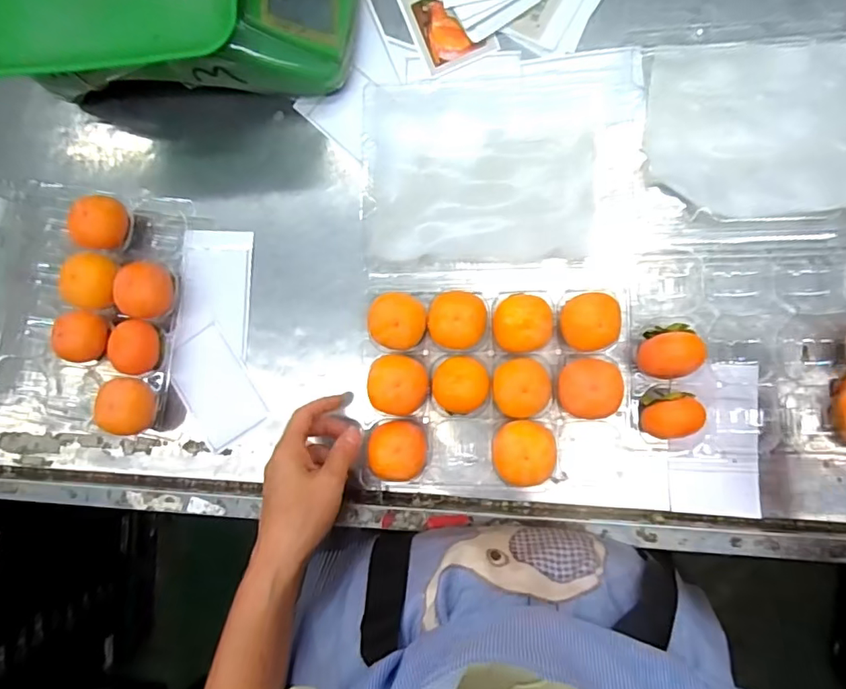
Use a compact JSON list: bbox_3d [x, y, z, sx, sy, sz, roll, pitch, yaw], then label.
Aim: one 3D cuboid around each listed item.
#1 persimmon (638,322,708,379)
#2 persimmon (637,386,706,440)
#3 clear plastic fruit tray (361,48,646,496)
[{"bbox_3d":[0.198,0.006,0.417,0.047,0.042,0.042,-5,87,7],"label":"persimmon"},{"bbox_3d":[0.198,0.055,0.416,0.044,0.040,0.038,2,88,8],"label":"persimmon"},{"bbox_3d":[0.064,-0.065,0.431,0.229,0.055,0.360,0,91,8],"label":"clear plastic fruit tray"}]

